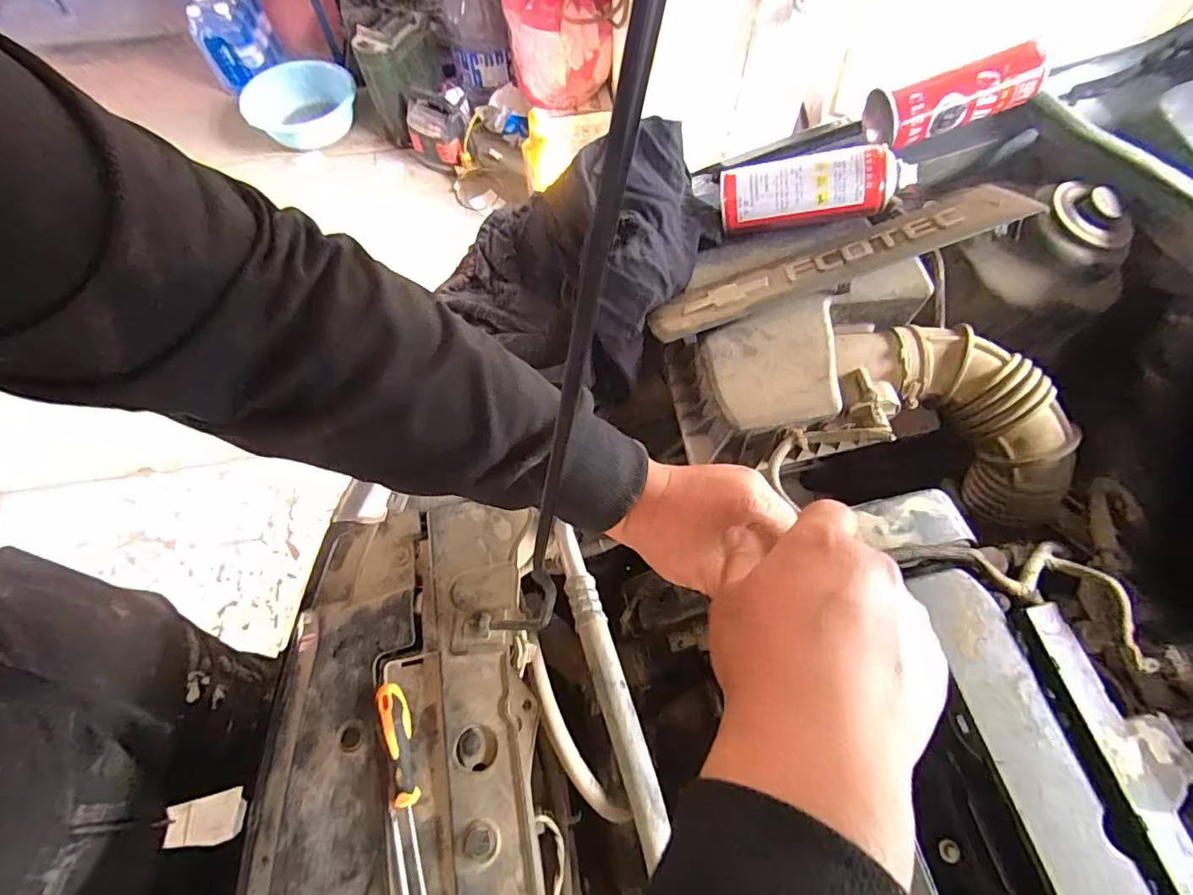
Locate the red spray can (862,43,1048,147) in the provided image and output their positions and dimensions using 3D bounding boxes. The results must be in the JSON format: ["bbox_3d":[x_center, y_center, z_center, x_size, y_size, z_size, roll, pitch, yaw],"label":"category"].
[{"bbox_3d":[0.372,-0.366,0.567,0.170,0.052,0.050,-13,63,11],"label":"red spray can"}]

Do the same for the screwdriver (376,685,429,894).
[{"bbox_3d":[-0.129,0.283,0.382,0.019,0.020,0.222,-16,64,-6],"label":"screwdriver"}]

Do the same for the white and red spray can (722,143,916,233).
[{"bbox_3d":[0.223,-0.265,0.564,0.184,0.056,0.052,-2,63,16],"label":"white and red spray can"}]

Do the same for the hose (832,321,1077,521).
[{"bbox_3d":[0.352,-0.037,0.530,0.256,0.100,0.108,44,71,-3],"label":"hose"}]

